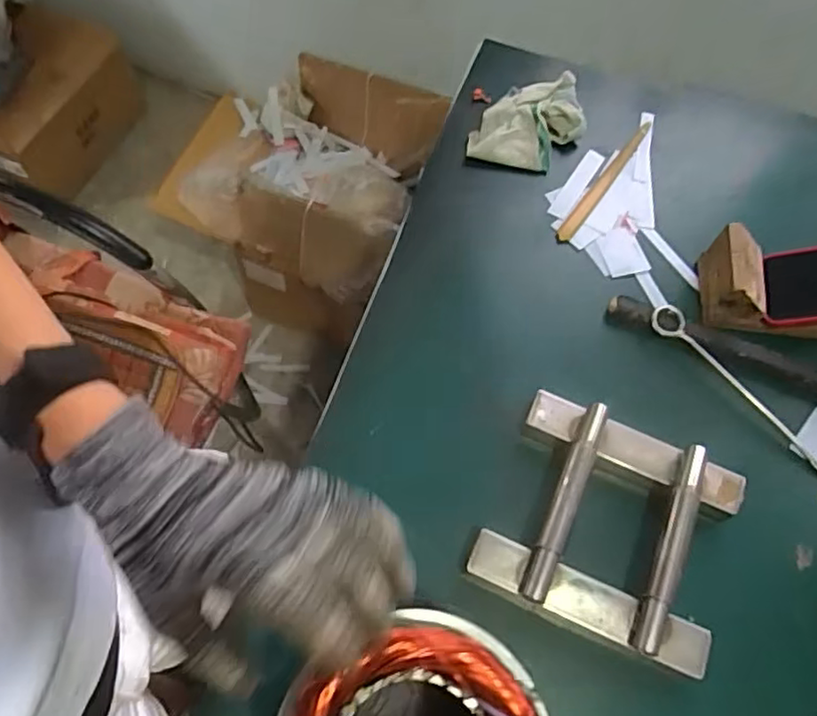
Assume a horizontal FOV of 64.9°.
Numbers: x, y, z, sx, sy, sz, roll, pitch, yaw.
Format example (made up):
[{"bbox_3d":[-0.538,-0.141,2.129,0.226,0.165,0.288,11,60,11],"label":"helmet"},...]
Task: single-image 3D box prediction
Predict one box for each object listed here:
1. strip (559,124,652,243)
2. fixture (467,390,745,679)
[{"bbox_3d":[0.227,-0.206,0.734,0.017,0.004,0.207,34,67,12],"label":"strip"},{"bbox_3d":[0.172,0.140,0.543,0.190,0.045,0.174,24,65,7],"label":"fixture"}]

